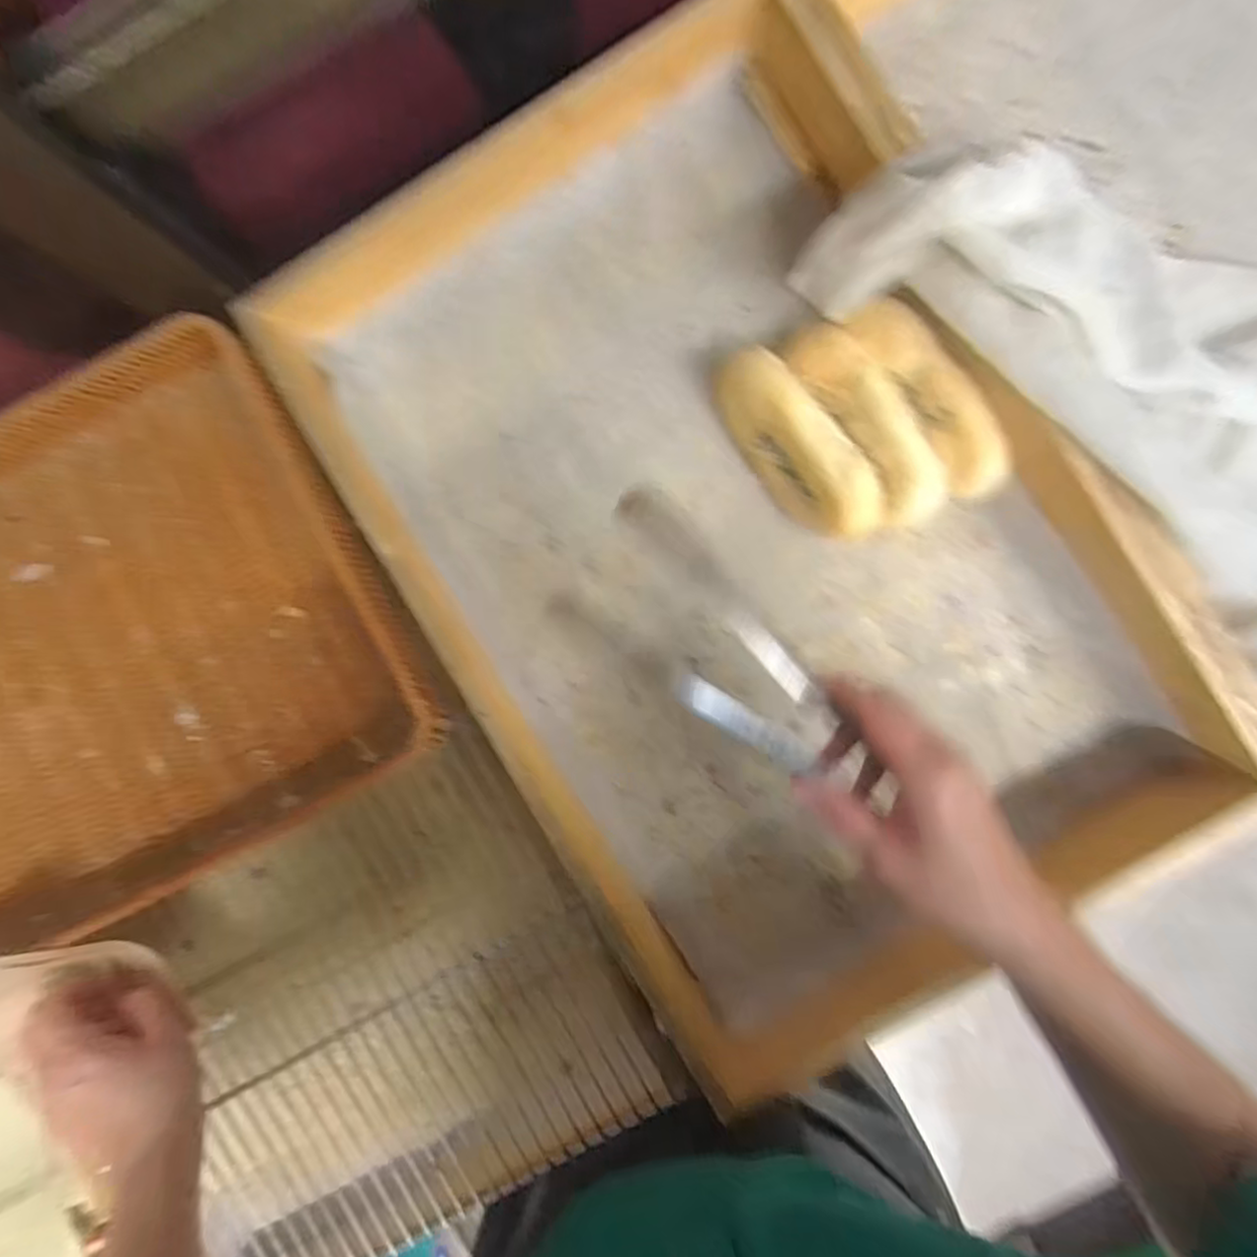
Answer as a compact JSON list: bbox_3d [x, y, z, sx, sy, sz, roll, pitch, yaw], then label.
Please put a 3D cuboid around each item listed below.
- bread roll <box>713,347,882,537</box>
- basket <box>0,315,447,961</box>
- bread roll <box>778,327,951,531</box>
[{"bbox_3d":[0.116,-0.123,0.447,0.057,0.056,0.149,-39,89,3],"label":"bread roll"},{"bbox_3d":[-0.368,0.022,0.432,0.415,0.045,0.330,-28,89,3],"label":"basket"},{"bbox_3d":[0.161,-0.138,0.446,0.056,0.049,0.149,-29,89,3],"label":"bread roll"}]

